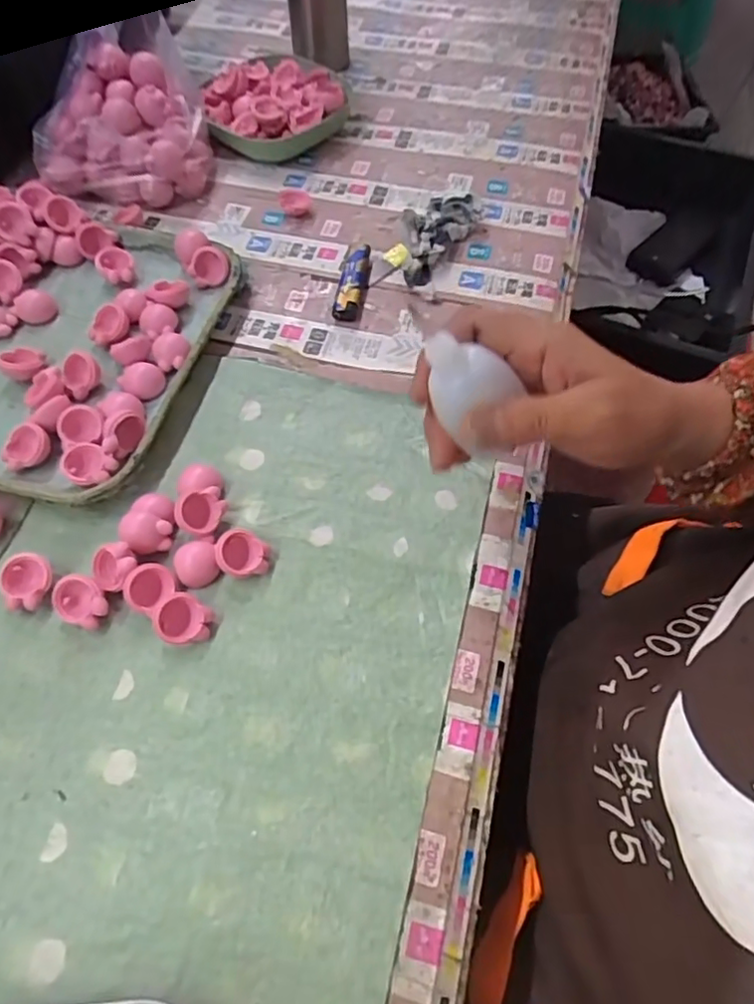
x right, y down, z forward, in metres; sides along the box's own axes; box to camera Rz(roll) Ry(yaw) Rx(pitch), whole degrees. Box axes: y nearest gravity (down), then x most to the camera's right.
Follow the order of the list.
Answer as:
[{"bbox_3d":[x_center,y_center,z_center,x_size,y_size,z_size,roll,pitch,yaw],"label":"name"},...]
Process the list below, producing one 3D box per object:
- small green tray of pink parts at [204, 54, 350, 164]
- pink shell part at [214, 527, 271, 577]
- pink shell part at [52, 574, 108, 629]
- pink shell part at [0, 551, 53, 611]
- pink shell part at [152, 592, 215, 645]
[{"bbox_3d":[-0.096,-0.368,0.555,0.136,0.056,0.094,-15,61,-11],"label":"small green tray of pink parts"},{"bbox_3d":[-0.082,0.032,0.370,0.030,0.021,0.027,-15,61,-9],"label":"pink shell part"},{"bbox_3d":[-0.174,0.060,0.353,0.031,0.020,0.026,38,65,18],"label":"pink shell part"},{"bbox_3d":[-0.209,0.048,0.358,0.026,0.018,0.031,-2,60,-4],"label":"pink shell part"},{"bbox_3d":[-0.112,0.068,0.348,0.030,0.020,0.025,1,59,-2],"label":"pink shell part"}]

